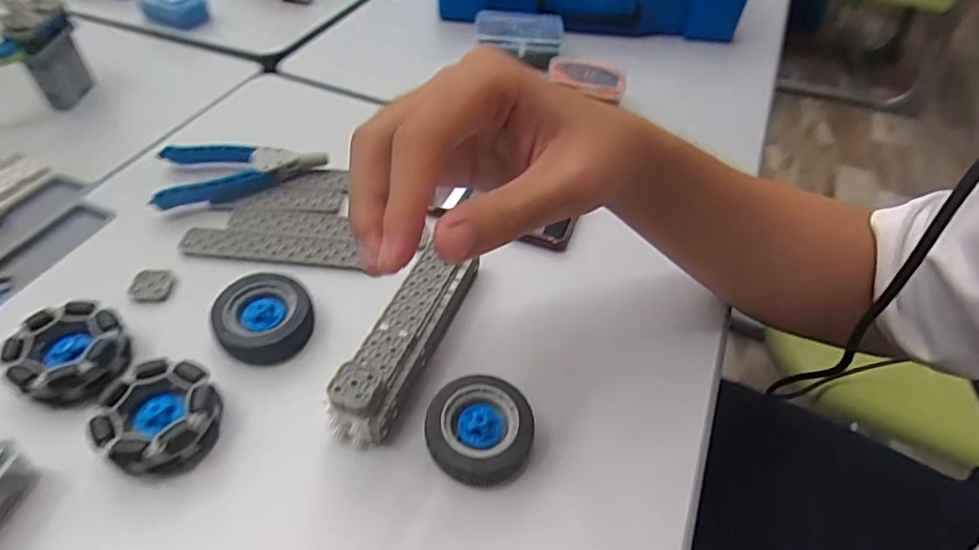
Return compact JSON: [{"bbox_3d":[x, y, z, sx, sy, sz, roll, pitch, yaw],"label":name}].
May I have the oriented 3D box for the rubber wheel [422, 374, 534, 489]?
[{"bbox_3d":[-0.006,0.088,0.325,0.058,0.019,0.056,2,48,-2],"label":"rubber wheel"}]

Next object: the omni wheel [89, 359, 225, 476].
[{"bbox_3d":[-0.182,0.079,0.316,0.057,0.024,0.058,2,48,-2],"label":"omni wheel"}]

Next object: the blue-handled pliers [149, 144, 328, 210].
[{"bbox_3d":[-0.201,-0.089,0.465,0.128,0.021,0.068,-10,50,-13],"label":"blue-handled pliers"}]

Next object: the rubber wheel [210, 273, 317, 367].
[{"bbox_3d":[-0.146,0.028,0.365,0.062,0.018,0.058,2,48,-2],"label":"rubber wheel"}]

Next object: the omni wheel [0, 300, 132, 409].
[{"bbox_3d":[-0.248,0.049,0.340,0.063,0.027,0.057,35,55,25],"label":"omni wheel"}]

